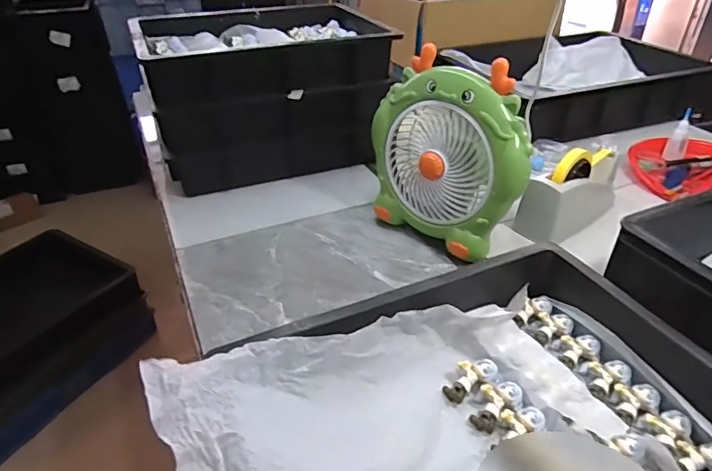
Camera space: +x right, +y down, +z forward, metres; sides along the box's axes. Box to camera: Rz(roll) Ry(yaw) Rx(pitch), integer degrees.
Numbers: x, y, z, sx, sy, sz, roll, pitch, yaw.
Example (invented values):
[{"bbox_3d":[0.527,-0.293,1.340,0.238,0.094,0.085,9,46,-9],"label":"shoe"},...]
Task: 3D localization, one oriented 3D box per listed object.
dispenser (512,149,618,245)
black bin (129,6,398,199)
[{"bbox_3d":[0.369,-0.084,0.821,0.206,0.120,0.091,-30,44,-35],"label":"dispenser"},{"bbox_3d":[-0.188,-0.302,1.010,0.432,0.254,0.350,-14,37,-18],"label":"black bin"}]

